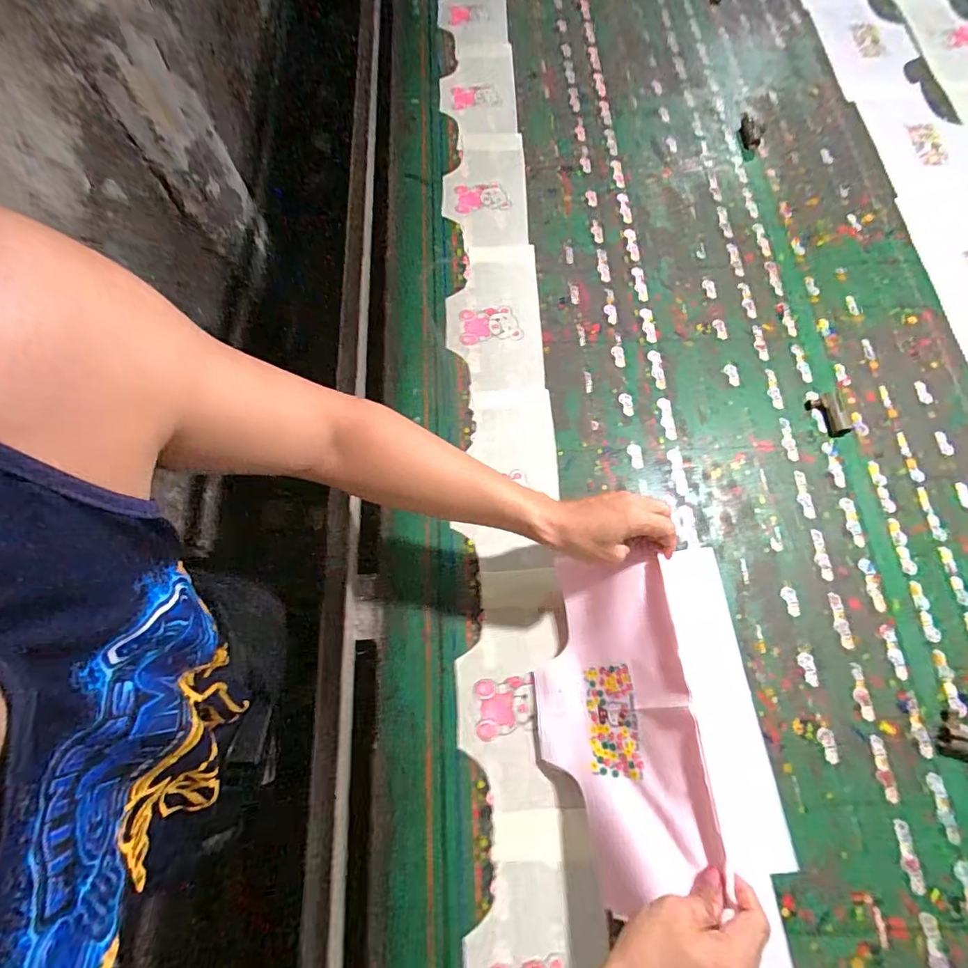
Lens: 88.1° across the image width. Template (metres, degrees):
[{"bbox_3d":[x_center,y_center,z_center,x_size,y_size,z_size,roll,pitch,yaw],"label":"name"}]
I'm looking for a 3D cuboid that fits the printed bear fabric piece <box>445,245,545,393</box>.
[{"bbox_3d":[0.013,-0.249,0.735,0.136,0.010,0.256,-2,69,0],"label":"printed bear fabric piece"}]

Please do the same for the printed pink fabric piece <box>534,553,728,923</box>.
[{"bbox_3d":[0.126,0.227,0.495,0.159,0.016,0.295,-23,60,34],"label":"printed pink fabric piece"}]

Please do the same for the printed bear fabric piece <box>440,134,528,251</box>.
[{"bbox_3d":[0.001,-0.492,0.827,0.135,0.009,0.249,-2,69,0],"label":"printed bear fabric piece"}]

